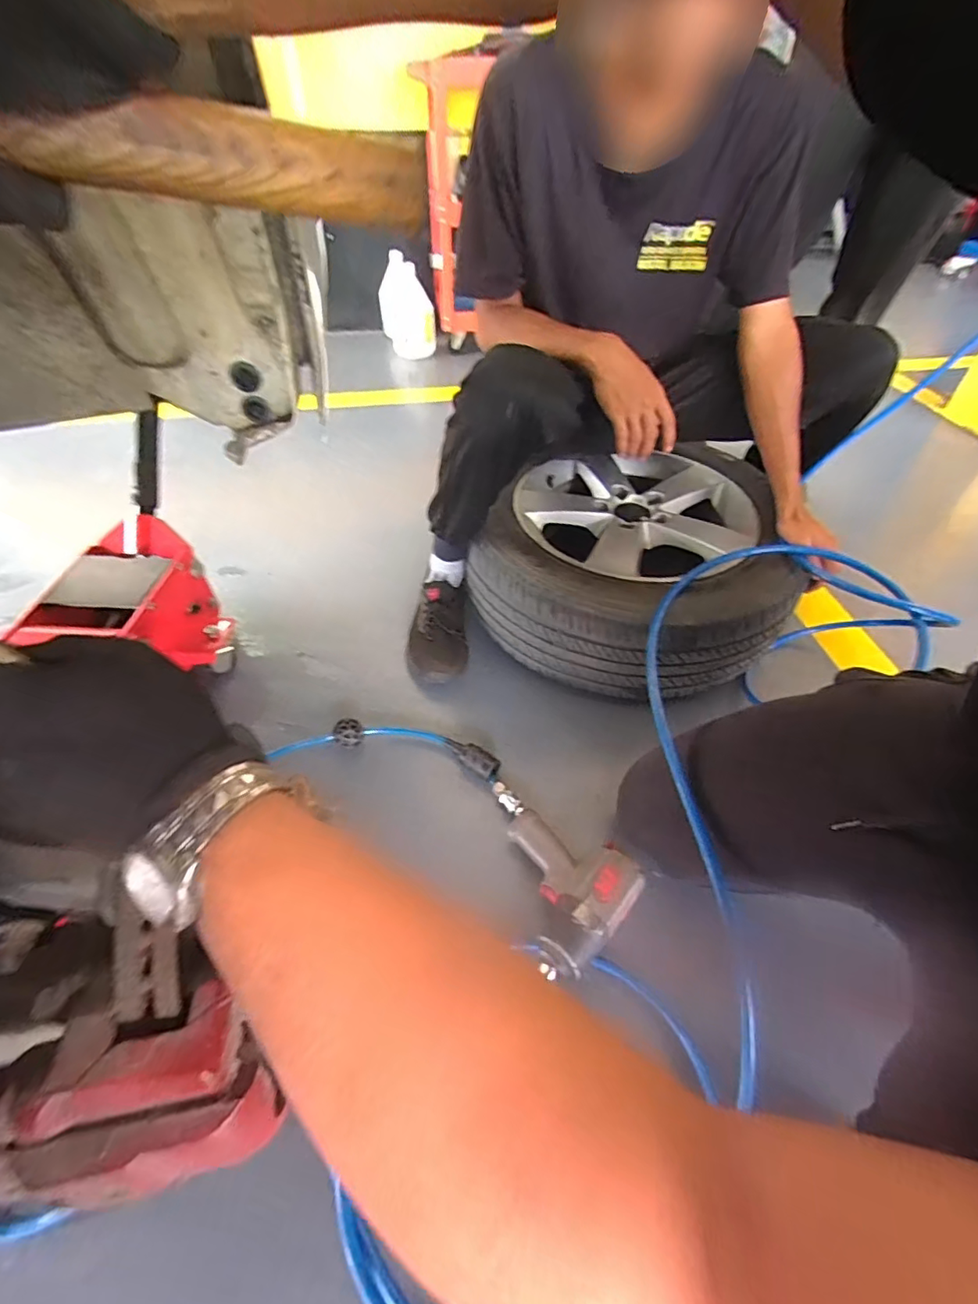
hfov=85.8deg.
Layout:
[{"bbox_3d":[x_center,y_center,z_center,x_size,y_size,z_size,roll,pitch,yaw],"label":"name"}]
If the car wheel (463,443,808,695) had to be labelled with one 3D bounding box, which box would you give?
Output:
[{"bbox_3d":[0.249,-0.178,0.974,0.496,0.178,0.496,1,49,-1],"label":"car wheel"}]

